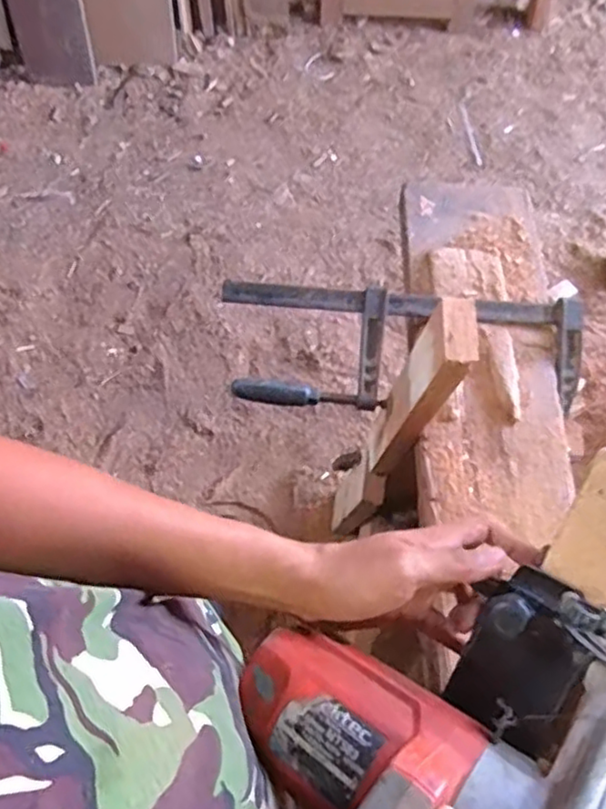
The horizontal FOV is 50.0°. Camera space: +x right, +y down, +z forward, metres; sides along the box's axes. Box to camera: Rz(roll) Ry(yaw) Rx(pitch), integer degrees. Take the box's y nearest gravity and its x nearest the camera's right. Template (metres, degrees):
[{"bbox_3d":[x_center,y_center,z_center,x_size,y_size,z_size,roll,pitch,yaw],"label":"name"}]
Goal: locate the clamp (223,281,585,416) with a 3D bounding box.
[{"bbox_3d":[0.143,-0.079,0.888,0.489,0.022,0.161,0,90,-5],"label":"clamp"}]

